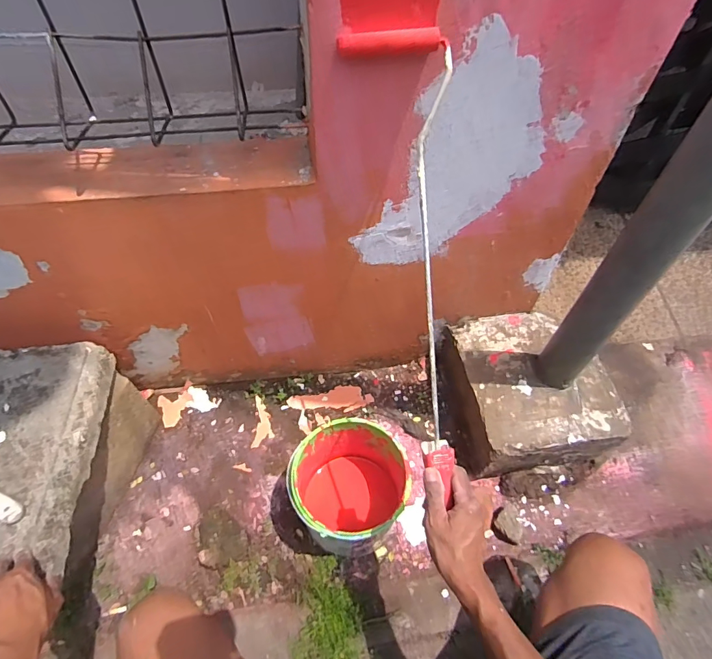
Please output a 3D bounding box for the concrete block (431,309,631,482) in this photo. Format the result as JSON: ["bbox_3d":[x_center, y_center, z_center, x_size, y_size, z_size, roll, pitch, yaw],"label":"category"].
[{"bbox_3d":[0.329,0.127,0.868,0.294,0.165,0.289,-7,53,-6],"label":"concrete block"}]

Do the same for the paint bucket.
[{"bbox_3d":[-0.011,0.281,0.740,0.179,0.188,0.183,1,53,-1],"label":"paint bucket"}]

